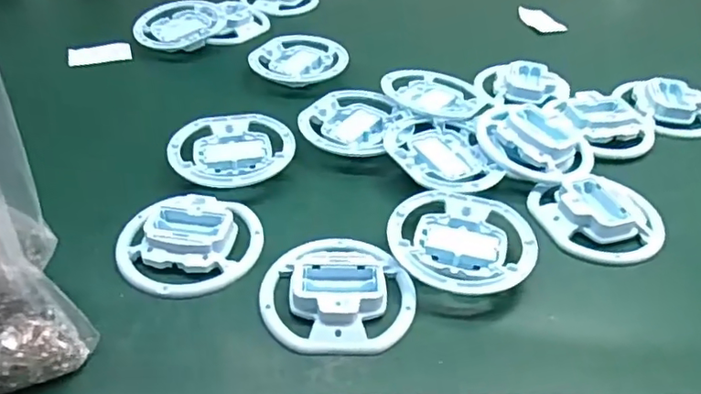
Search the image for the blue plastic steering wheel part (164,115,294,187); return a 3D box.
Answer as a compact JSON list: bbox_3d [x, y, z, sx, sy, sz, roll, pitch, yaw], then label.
[{"bbox_3d":[-0.103,-0.039,0.510,0.103,0.016,0.099,1,40,-1],"label":"blue plastic steering wheel part"}]

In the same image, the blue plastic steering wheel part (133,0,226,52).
[{"bbox_3d":[-0.200,-0.201,0.698,0.098,0.032,0.094,-2,41,-5],"label":"blue plastic steering wheel part"}]

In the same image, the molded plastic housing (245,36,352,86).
[{"bbox_3d":[-0.057,-0.147,0.643,0.103,0.020,0.092,-9,41,-15],"label":"molded plastic housing"}]

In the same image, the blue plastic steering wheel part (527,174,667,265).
[{"bbox_3d":[0.200,0.014,0.464,0.097,0.020,0.084,-5,41,-8],"label":"blue plastic steering wheel part"}]

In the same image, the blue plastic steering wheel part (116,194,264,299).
[{"bbox_3d":[-0.119,0.031,0.425,0.102,0.019,0.086,4,40,2],"label":"blue plastic steering wheel part"}]

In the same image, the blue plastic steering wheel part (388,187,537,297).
[{"bbox_3d":[0.079,0.036,0.432,0.106,0.020,0.097,1,40,-1],"label":"blue plastic steering wheel part"}]

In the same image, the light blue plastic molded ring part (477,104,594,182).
[{"bbox_3d":[0.160,-0.046,0.516,0.100,0.026,0.079,25,49,14],"label":"light blue plastic molded ring part"}]

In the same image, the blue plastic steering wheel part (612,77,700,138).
[{"bbox_3d":[0.328,-0.096,0.604,0.074,0.020,0.090,-13,43,-17],"label":"blue plastic steering wheel part"}]

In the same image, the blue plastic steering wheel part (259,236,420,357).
[{"bbox_3d":[-0.008,0.062,0.399,0.102,0.020,0.095,0,40,-3],"label":"blue plastic steering wheel part"}]

